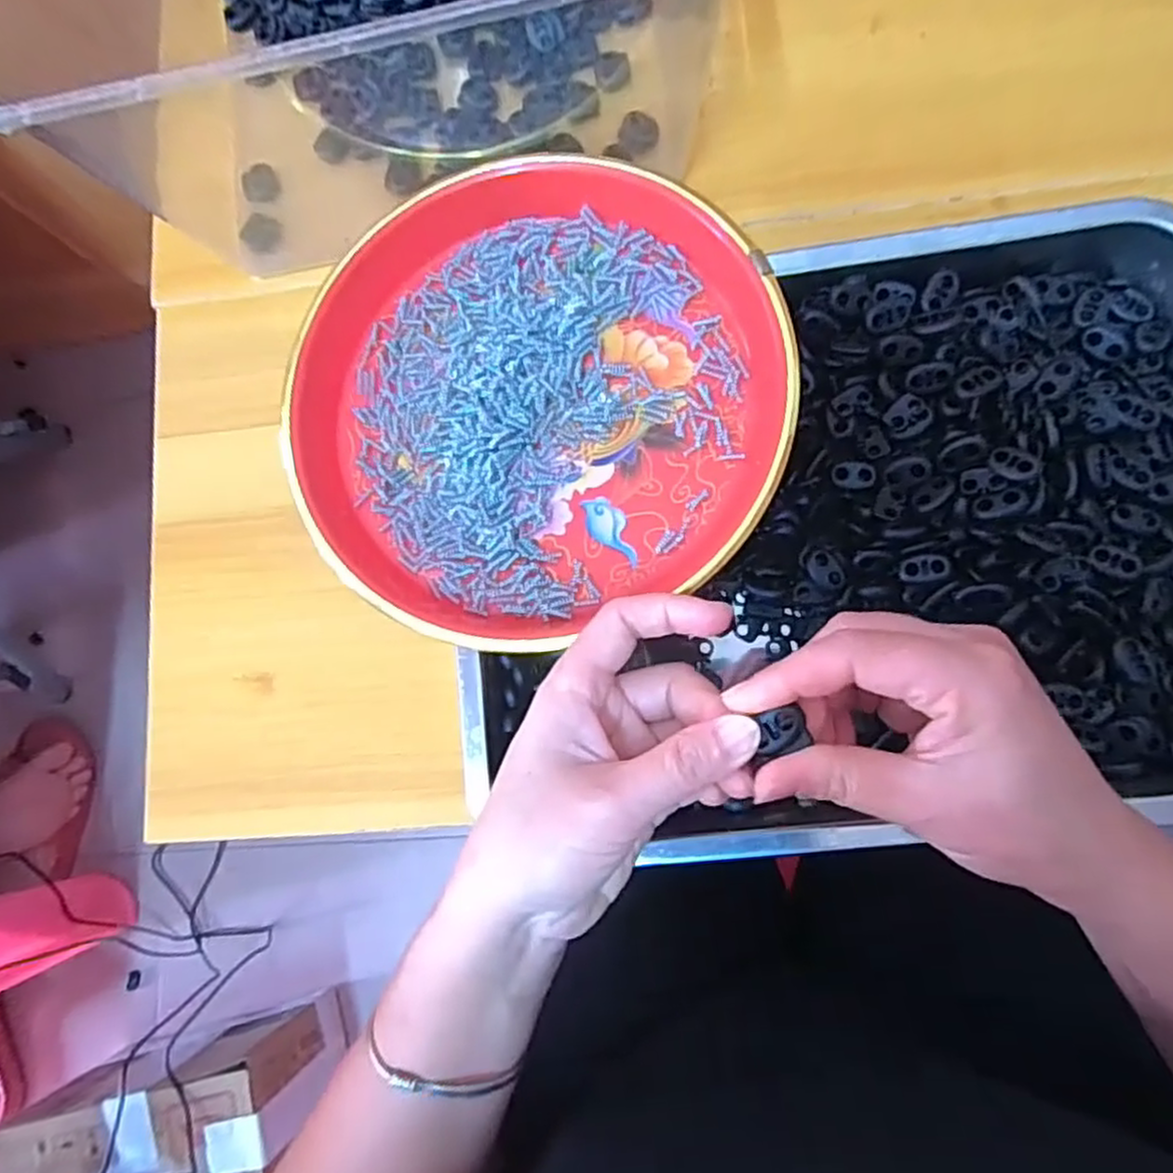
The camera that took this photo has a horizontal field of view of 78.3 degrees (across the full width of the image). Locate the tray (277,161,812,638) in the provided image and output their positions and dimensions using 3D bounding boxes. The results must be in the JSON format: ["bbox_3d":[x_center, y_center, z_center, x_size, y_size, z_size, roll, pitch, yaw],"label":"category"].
[{"bbox_3d":[-0.030,-0.097,0.329,0.214,0.039,0.231,-1,82,7],"label":"tray"}]

